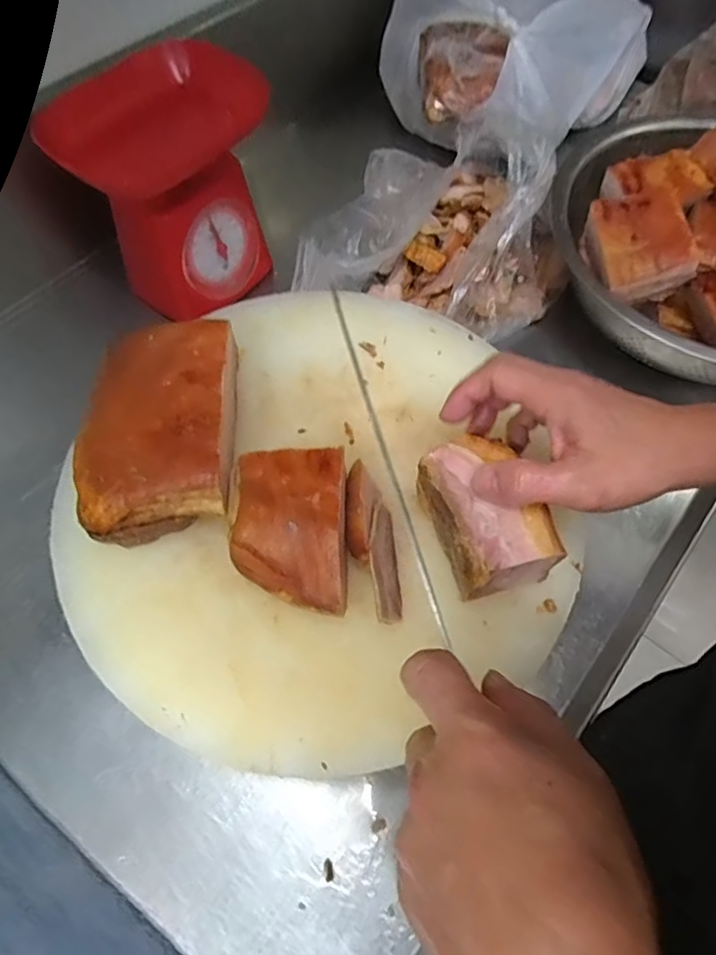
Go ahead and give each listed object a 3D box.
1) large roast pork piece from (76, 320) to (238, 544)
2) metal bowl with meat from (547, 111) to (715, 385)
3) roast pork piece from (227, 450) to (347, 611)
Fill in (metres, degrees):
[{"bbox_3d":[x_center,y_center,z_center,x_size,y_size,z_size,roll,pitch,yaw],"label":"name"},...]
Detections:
[{"bbox_3d":[-0.133,-0.032,0.382,0.090,0.055,0.150,-4,62,-3],"label":"large roast pork piece"},{"bbox_3d":[0.350,-0.234,0.515,0.305,0.117,0.326,0,62,0],"label":"metal bowl with meat"},{"bbox_3d":[-0.043,0.035,0.352,0.071,0.050,0.098,0,62,0],"label":"roast pork piece"}]

